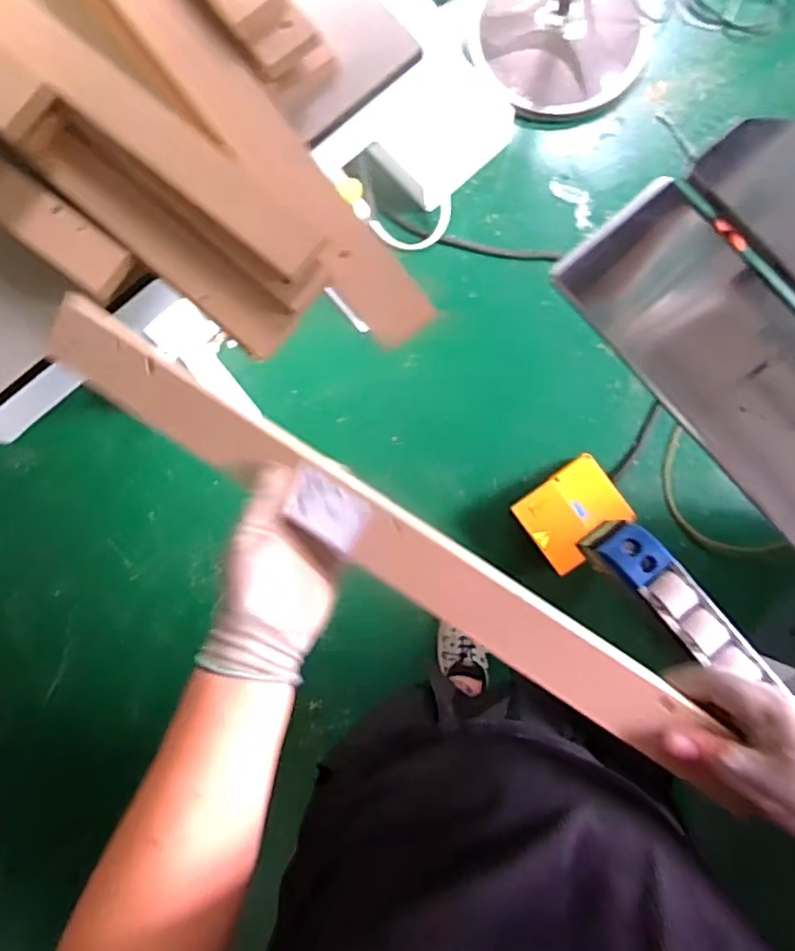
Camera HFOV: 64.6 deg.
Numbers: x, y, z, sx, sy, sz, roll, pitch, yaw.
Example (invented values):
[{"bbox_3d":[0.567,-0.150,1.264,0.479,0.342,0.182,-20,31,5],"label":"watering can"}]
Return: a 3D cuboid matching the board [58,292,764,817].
[{"bbox_3d":[-0.016,0.041,0.463,0.569,0.022,0.053,33,89,5],"label":"board"}]

